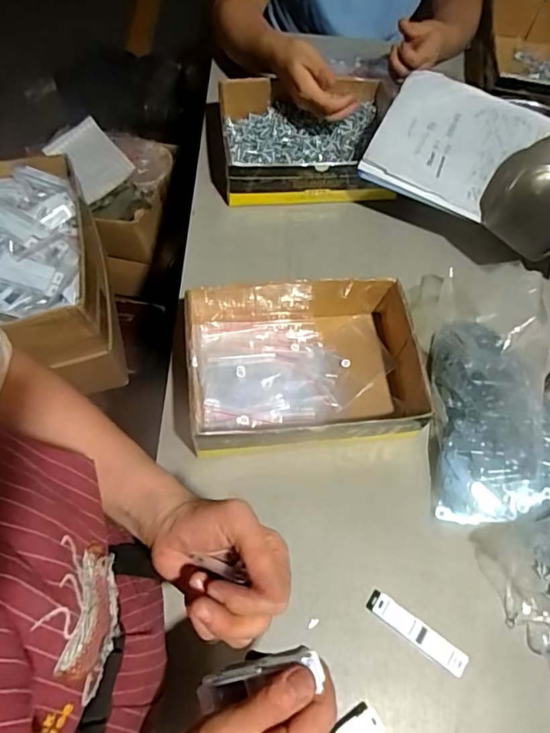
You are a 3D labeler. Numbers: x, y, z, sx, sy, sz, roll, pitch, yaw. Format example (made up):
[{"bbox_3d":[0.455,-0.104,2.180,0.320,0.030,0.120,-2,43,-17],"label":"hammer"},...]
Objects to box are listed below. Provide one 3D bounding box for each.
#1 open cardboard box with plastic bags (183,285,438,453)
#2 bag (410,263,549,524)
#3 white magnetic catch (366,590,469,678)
[{"bbox_3d":[0.030,-0.006,0.570,0.244,0.073,0.189,-5,64,-6],"label":"open cardboard box with plastic bags"},{"bbox_3d":[0.268,0.012,0.588,0.183,0.059,0.322,2,63,-3],"label":"bag"},{"bbox_3d":[0.134,0.252,0.478,0.099,0.010,0.022,34,66,13],"label":"white magnetic catch"}]

